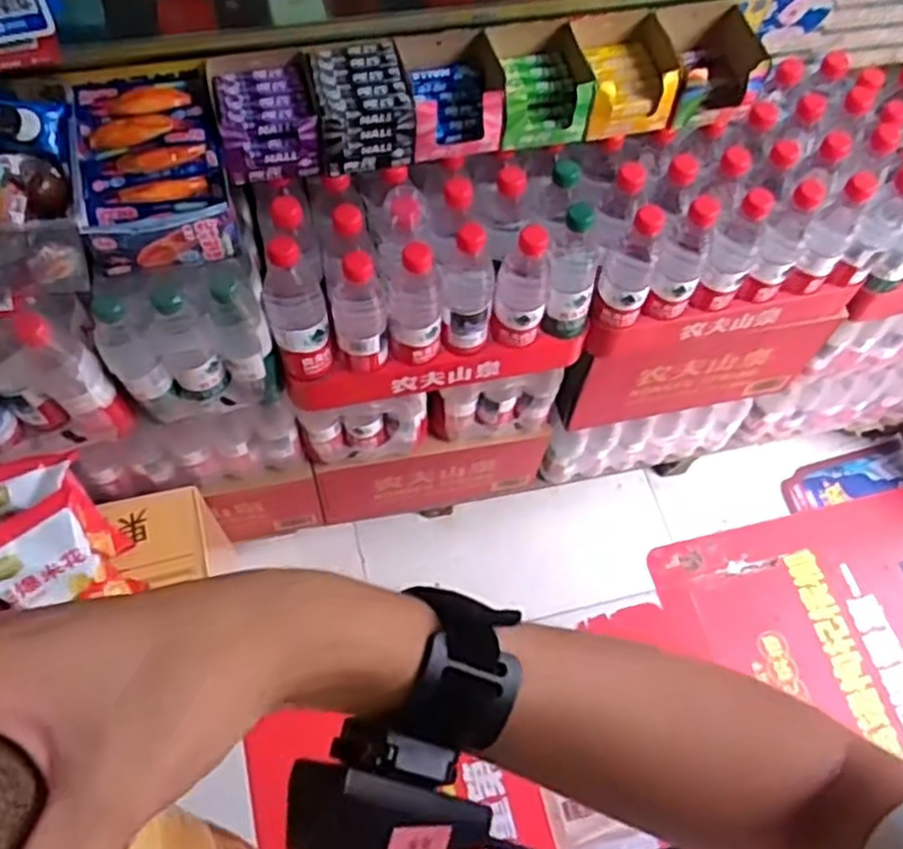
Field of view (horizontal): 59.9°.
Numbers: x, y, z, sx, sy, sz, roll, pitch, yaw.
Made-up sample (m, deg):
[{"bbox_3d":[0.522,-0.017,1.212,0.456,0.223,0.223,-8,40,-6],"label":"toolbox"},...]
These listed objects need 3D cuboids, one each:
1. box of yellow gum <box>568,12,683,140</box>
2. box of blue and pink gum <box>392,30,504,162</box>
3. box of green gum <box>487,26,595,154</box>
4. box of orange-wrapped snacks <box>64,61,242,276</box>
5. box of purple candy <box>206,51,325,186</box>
[{"bbox_3d":[0.204,-0.411,0.934,0.116,0.085,0.114,-13,66,-10],"label":"box of yellow gum"},{"bbox_3d":[0.002,-0.374,0.891,0.108,0.068,0.117,-11,65,-9],"label":"box of blue and pink gum"},{"bbox_3d":[0.103,-0.395,0.916,0.108,0.068,0.118,-8,65,-7],"label":"box of green gum"},{"bbox_3d":[-0.316,-0.276,0.834,0.148,0.078,0.210,-12,65,-9],"label":"box of orange-wrapped snacks"},{"bbox_3d":[-0.204,-0.341,0.866,0.103,0.059,0.135,-13,66,-10],"label":"box of purple candy"}]

